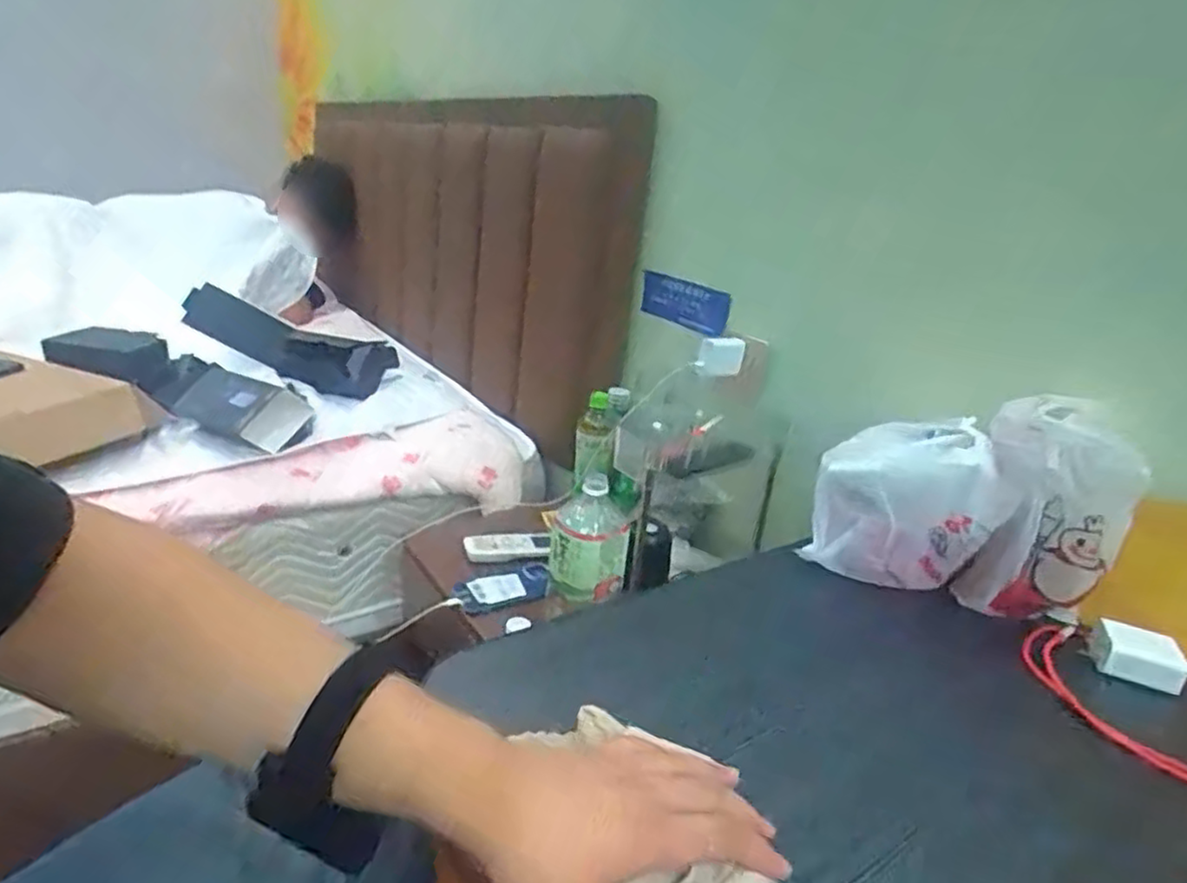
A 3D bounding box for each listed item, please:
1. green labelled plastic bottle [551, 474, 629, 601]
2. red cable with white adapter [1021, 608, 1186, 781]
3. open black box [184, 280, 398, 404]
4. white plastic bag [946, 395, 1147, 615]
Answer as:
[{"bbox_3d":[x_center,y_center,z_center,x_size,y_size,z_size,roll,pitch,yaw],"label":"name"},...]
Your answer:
[{"bbox_3d":[-0.004,0.112,0.821,0.084,0.141,0.072,8,21,3],"label":"green labelled plastic bottle"},{"bbox_3d":[0.449,0.200,0.555,0.180,0.030,0.157,24,27,38],"label":"red cable with white adapter"},{"bbox_3d":[-0.572,-0.185,1.312,0.374,0.106,0.084,21,21,-4],"label":"open black box"},{"bbox_3d":[0.404,0.065,0.622,0.113,0.195,0.058,20,25,31],"label":"white plastic bag"}]

